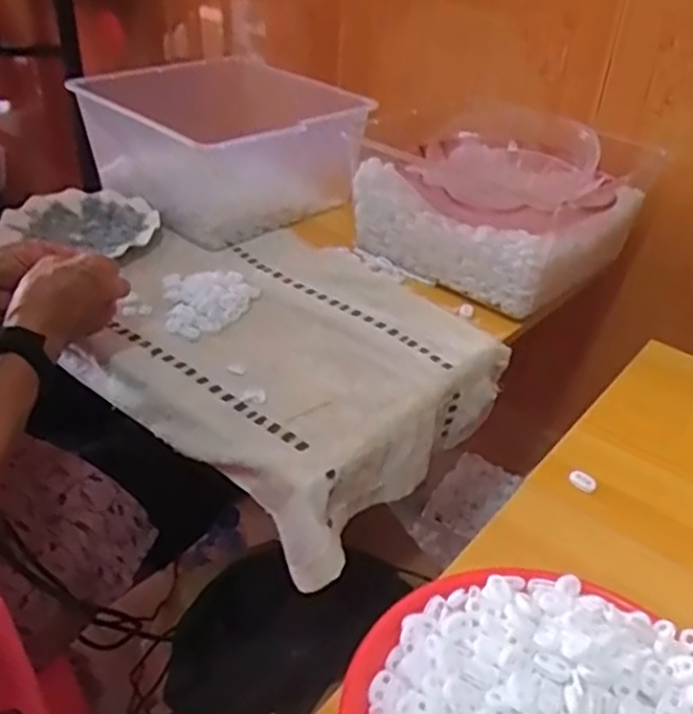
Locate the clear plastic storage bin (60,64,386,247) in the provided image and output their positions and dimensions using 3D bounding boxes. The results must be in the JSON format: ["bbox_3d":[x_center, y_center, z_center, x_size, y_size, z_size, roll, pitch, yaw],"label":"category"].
[{"bbox_3d":[-0.139,-0.274,0.995,0.314,0.166,0.257,-29,46,-36],"label":"clear plastic storage bin"}]

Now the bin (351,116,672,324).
[{"bbox_3d":[0.192,-0.183,0.893,0.255,0.124,0.289,28,42,30],"label":"bin"}]

